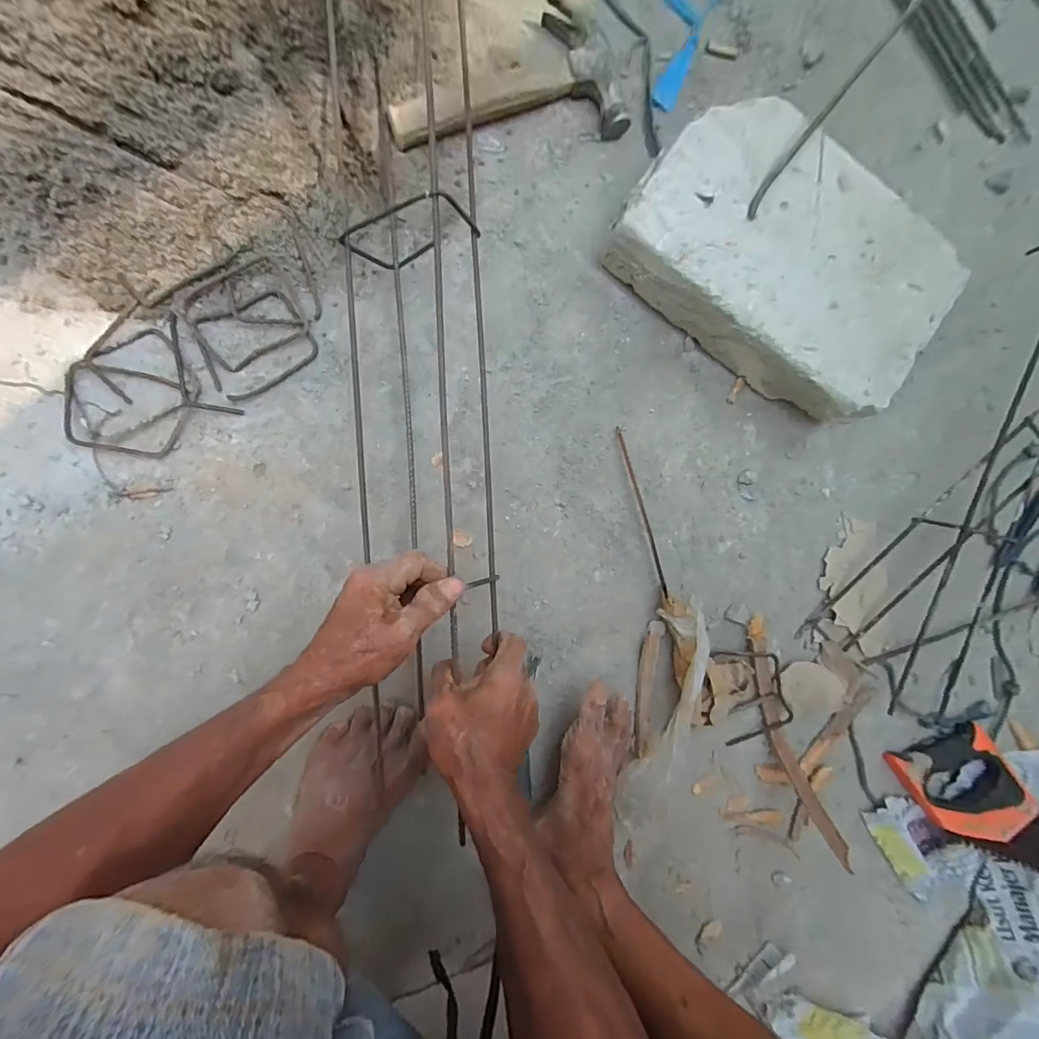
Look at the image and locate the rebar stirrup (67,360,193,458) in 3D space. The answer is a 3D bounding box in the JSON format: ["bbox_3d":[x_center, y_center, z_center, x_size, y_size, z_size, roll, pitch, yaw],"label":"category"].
[{"bbox_3d":[-0.356,-0.098,0.431,0.100,0.013,0.076,10,89,-8],"label":"rebar stirrup"}]

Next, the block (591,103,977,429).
[{"bbox_3d":[0.261,-0.254,0.483,0.305,0.083,0.194,35,87,-8],"label":"block"}]

